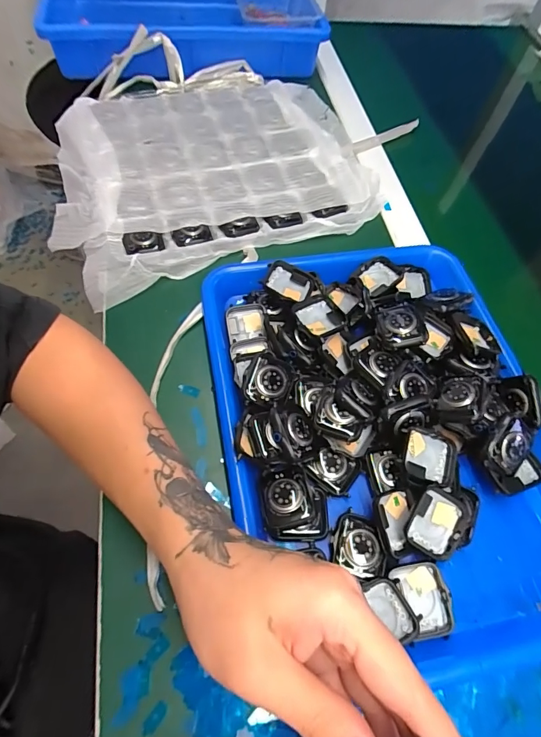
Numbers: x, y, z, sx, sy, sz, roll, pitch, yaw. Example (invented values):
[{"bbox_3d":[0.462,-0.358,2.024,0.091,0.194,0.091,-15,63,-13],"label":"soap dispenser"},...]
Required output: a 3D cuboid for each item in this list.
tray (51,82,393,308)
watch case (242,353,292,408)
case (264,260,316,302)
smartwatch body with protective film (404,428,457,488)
[{"bbox_3d":[-0.076,-0.237,0.476,0.341,0.034,0.300,-20,64,-15],"label":"tray"},{"bbox_3d":[-0.001,0.010,0.319,0.033,0.012,0.043,24,61,10],"label":"watch case"},{"bbox_3d":[0.018,-0.078,0.369,0.043,0.008,0.036,17,60,6],"label":"case"},{"bbox_3d":[0.117,0.067,0.300,0.041,0.013,0.038,18,69,-9],"label":"smartwatch body with protective film"}]

